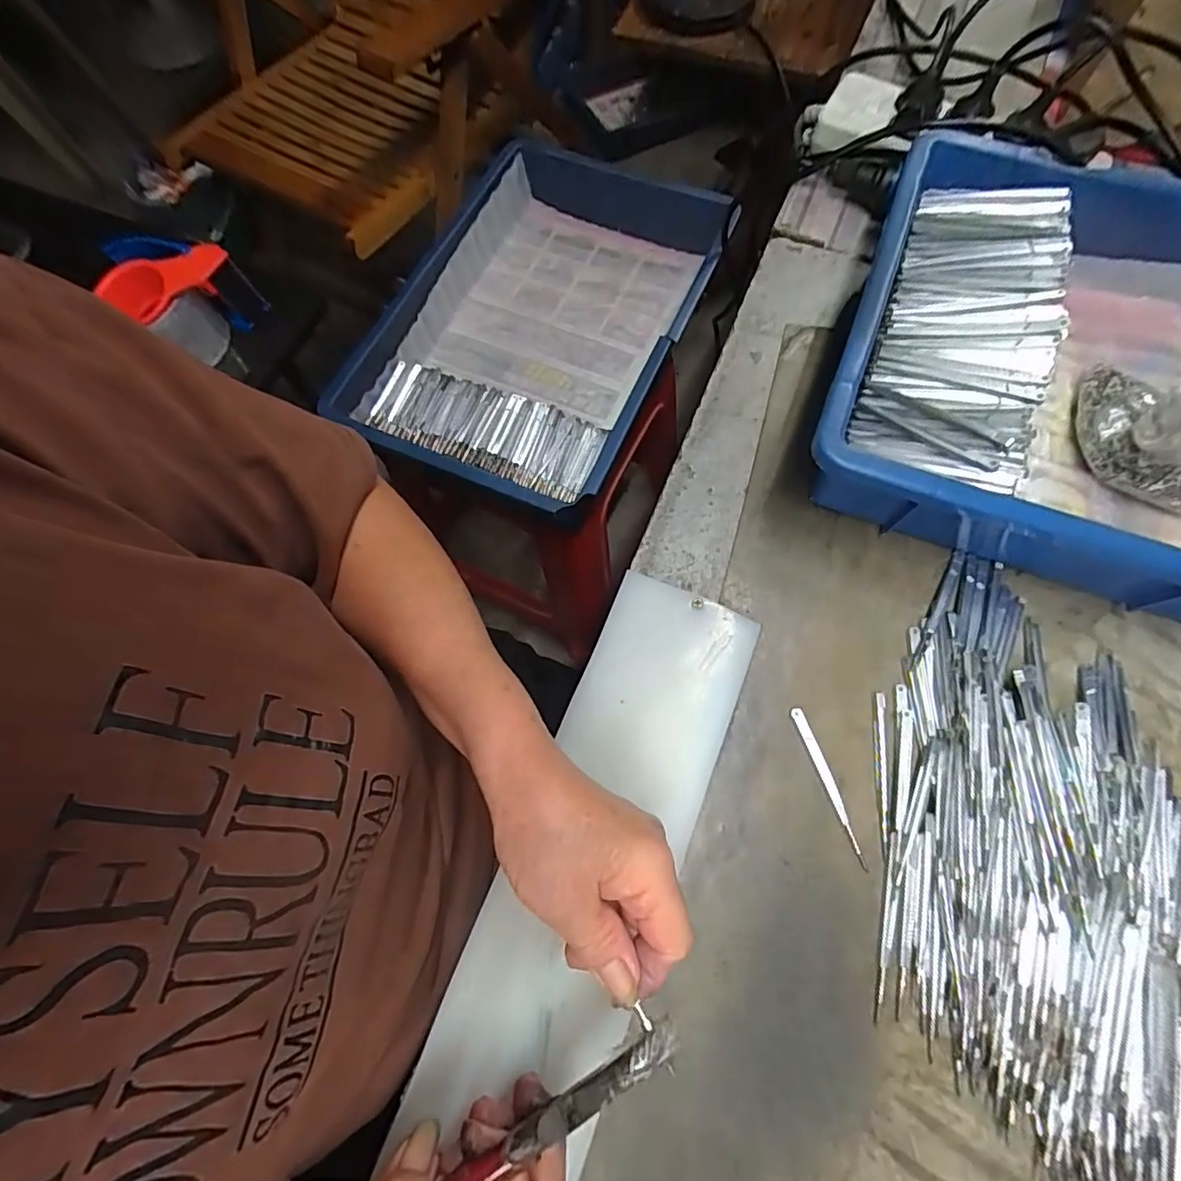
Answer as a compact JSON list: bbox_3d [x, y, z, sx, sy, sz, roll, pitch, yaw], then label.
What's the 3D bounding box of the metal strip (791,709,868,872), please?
[{"bbox_3d":[0.142,0.114,0.326,0.009,0.006,0.092,-20,72,-5],"label":"metal strip"}]

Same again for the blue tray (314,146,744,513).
[{"bbox_3d":[-0.049,-0.289,0.613,0.286,0.083,0.422,24,73,10],"label":"blue tray"}]

